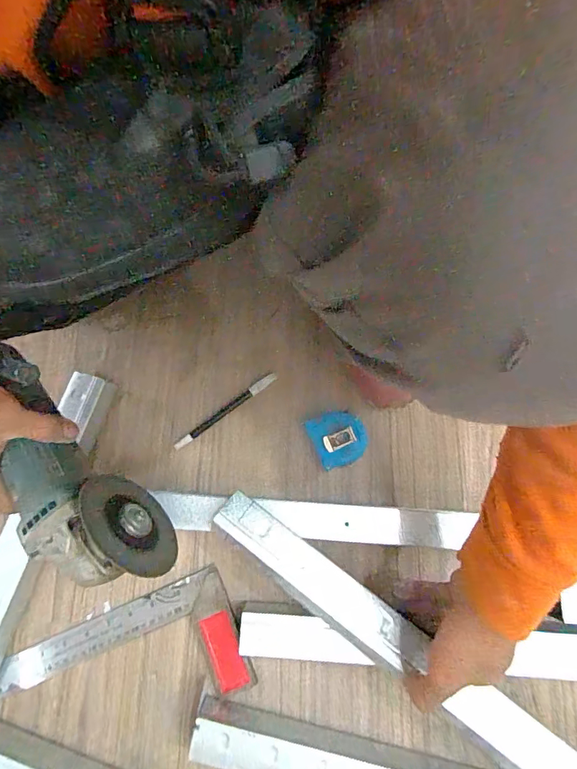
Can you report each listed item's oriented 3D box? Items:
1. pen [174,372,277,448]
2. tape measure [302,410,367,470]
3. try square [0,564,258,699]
[{"bbox_3d":[-0.074,0.031,0.513,0.141,0.009,0.012,-35,77,-7],"label":"pen"},{"bbox_3d":[0.056,0.061,0.487,0.059,0.033,0.059,-18,75,-3],"label":"tape measure"},{"bbox_3d":[-0.171,0.298,0.449,0.249,0.011,0.121,-23,76,-4],"label":"try square"}]

